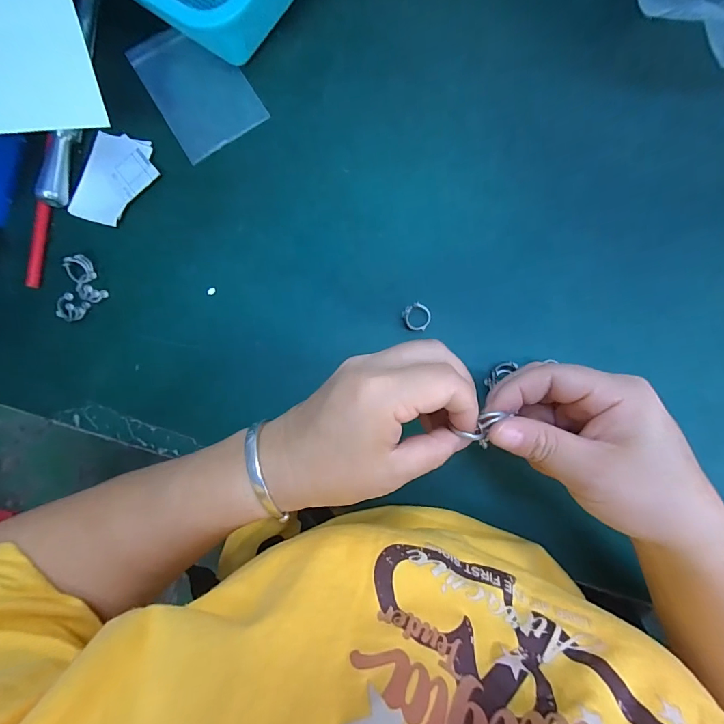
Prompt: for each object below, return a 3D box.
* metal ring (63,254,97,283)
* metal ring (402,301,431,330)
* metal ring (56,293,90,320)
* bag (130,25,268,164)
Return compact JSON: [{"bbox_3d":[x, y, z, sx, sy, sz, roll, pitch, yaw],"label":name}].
[{"bbox_3d":[-0.235,-0.077,0.324,0.020,0.008,0.024,-41,84,-2],"label":"metal ring"},{"bbox_3d":[0.046,-0.037,0.319,0.021,0.007,0.023,0,84,2],"label":"metal ring"},{"bbox_3d":[-0.242,-0.045,0.326,0.019,0.016,0.022,34,86,5],"label":"metal ring"},{"bbox_3d":[-0.142,-0.241,0.343,0.077,0.005,0.118,-32,85,-3],"label":"bag"}]

